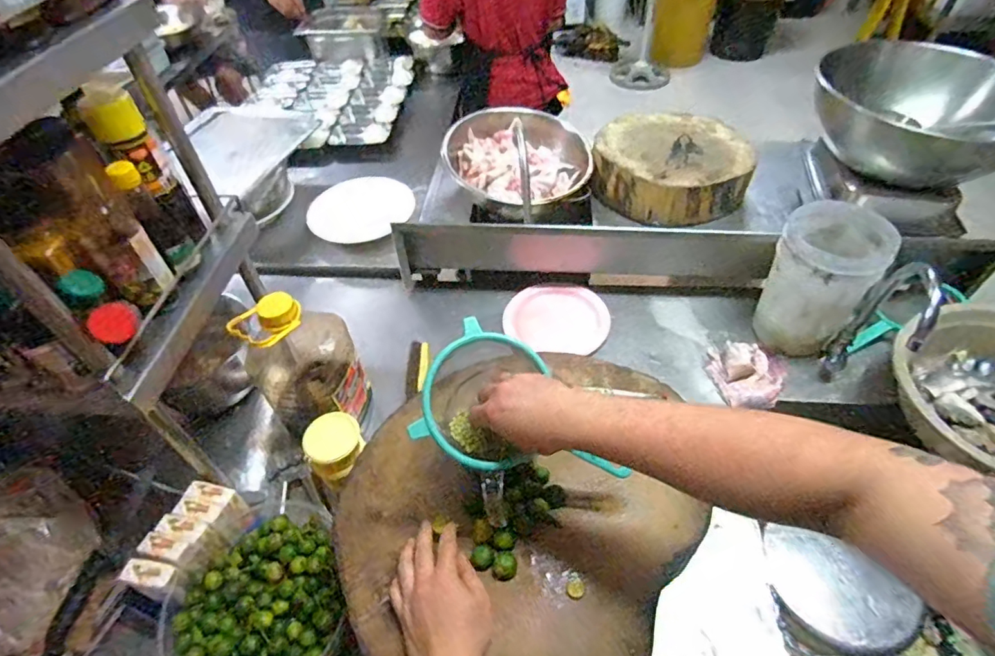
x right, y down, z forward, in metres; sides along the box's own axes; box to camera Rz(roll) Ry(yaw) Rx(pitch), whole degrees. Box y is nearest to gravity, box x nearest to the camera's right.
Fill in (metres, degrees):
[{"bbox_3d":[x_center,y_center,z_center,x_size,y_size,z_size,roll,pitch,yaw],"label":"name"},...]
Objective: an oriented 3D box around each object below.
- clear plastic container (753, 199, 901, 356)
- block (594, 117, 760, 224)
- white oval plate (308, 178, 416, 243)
[{"bbox_3d":[0.579,-0.086,0.929,0.159,0.233,0.165,32,58,27],"label":"clear plastic container"},{"bbox_3d":[0.435,-0.399,1.278,0.369,0.119,0.353,27,55,24],"label":"block"},{"bbox_3d":[-0.327,-0.287,1.221,0.244,0.015,0.169,-22,70,-8],"label":"white oval plate"}]

